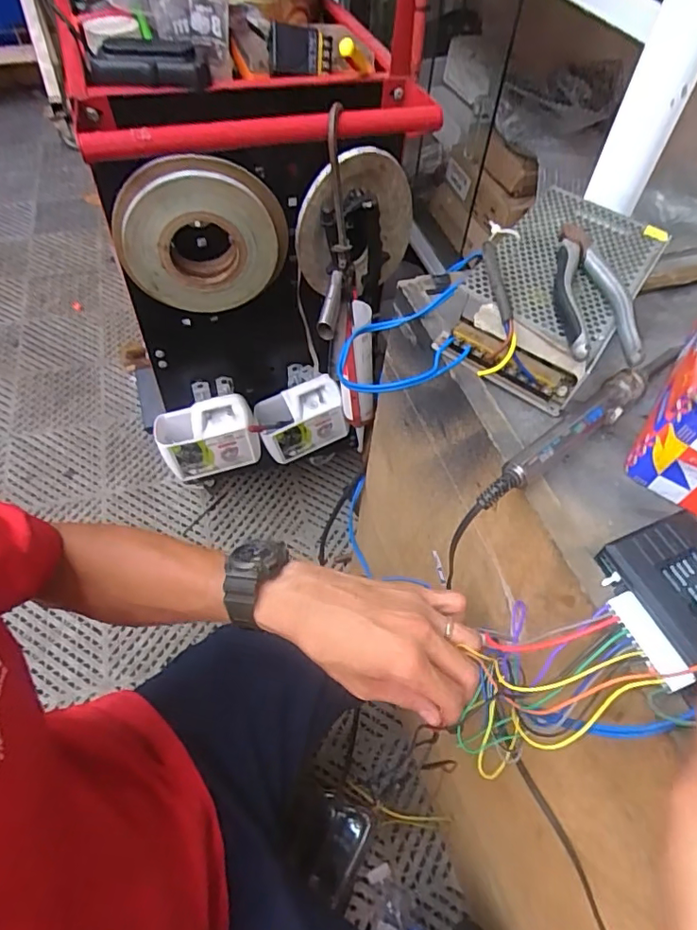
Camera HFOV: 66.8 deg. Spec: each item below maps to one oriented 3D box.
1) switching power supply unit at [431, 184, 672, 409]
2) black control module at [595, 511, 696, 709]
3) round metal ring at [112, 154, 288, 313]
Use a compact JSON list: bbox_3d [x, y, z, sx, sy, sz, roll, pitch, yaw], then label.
[{"bbox_3d":[0.166,-0.141,0.424,0.127,0.062,0.213,30,59,17],"label":"switching power supply unit"},{"bbox_3d":[0.187,0.074,0.296,0.071,0.022,0.082,-17,58,-15],"label":"black control module"},{"bbox_3d":[-0.162,-0.257,0.595,0.181,0.167,0.042,-17,58,-15],"label":"round metal ring"}]

